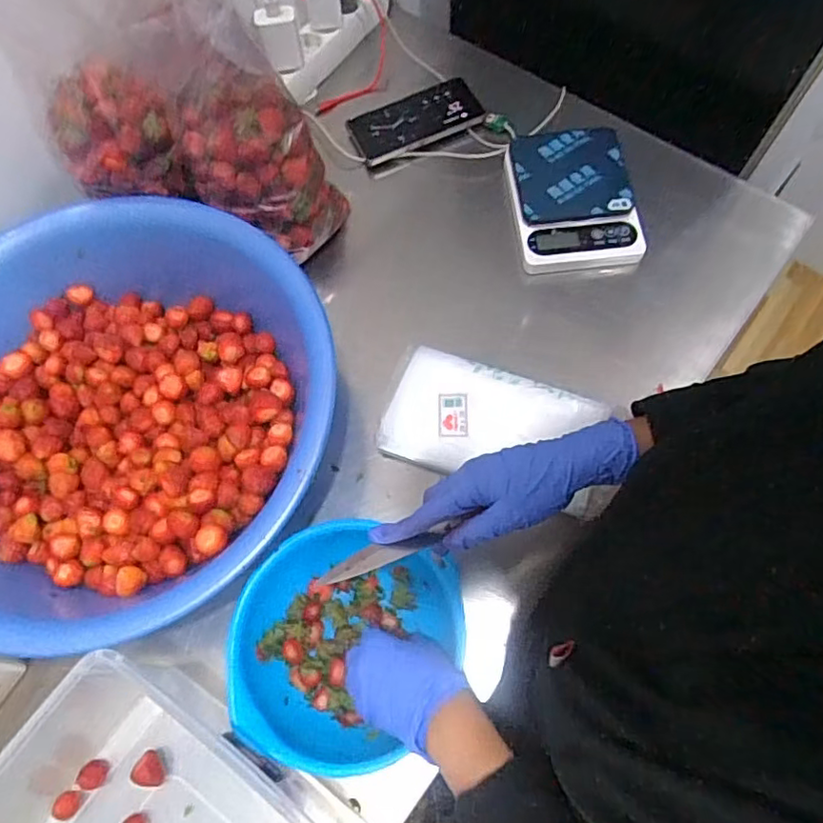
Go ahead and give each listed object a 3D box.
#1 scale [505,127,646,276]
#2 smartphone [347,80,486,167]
[{"bbox_3d":[0.184,-0.249,0.695,0.139,0.039,0.182,-6,68,1],"label":"scale"},{"bbox_3d":[0.007,-0.372,0.760,0.163,0.011,0.079,-23,79,-4],"label":"smartphone"}]

